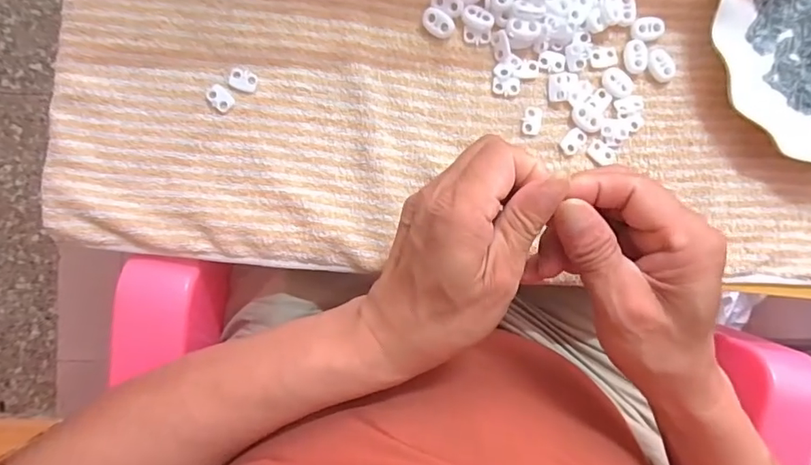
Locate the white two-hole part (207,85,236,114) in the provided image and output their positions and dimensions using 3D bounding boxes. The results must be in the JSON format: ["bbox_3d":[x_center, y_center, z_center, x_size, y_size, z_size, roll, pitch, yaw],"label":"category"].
[{"bbox_3d":[-0.121,-0.088,0.328,0.014,0.004,0.019,-45,93,-3],"label":"white two-hole part"}]

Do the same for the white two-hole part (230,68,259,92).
[{"bbox_3d":[-0.106,-0.099,0.328,0.018,0.004,0.013,16,89,-4],"label":"white two-hole part"}]

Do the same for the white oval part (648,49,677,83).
[{"bbox_3d":[0.174,-0.113,0.343,0.016,0.005,0.023,-36,92,-3],"label":"white oval part"}]

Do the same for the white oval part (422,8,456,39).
[{"bbox_3d":[0.022,-0.138,0.333,0.023,0.004,0.015,30,110,-8],"label":"white oval part"}]

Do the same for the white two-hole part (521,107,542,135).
[{"bbox_3d":[0.086,-0.075,0.339,0.013,0.004,0.019,14,89,-4],"label":"white two-hole part"}]

